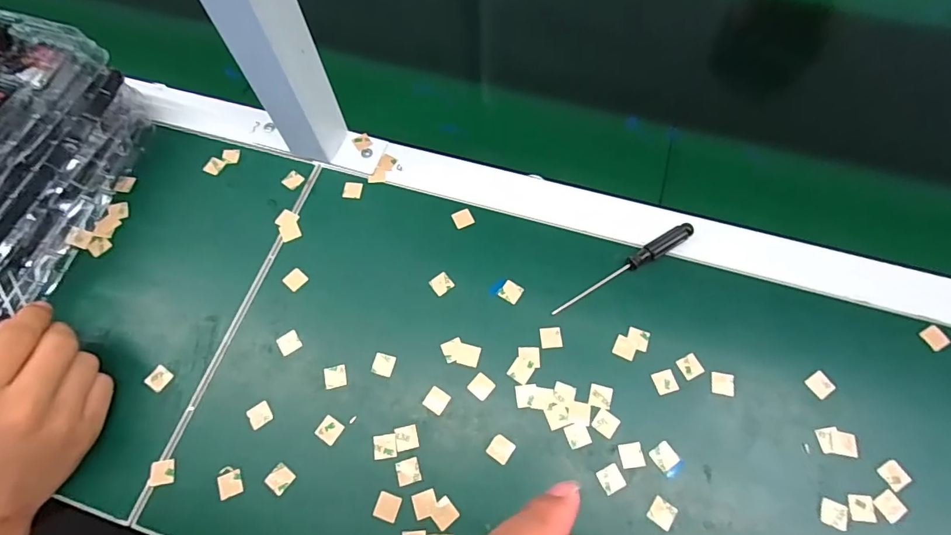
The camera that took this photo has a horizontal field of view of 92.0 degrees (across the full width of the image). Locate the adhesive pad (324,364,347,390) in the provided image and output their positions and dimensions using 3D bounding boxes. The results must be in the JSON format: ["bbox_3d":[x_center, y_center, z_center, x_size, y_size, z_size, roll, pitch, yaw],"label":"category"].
[{"bbox_3d":[-0.104,0.080,0.339,0.015,0.004,0.016,-10,66,-3],"label":"adhesive pad"}]

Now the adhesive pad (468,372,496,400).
[{"bbox_3d":[0.005,0.086,0.334,0.016,0.004,0.016,38,72,16],"label":"adhesive pad"}]

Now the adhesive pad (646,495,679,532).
[{"bbox_3d":[0.123,0.161,0.300,0.016,0.004,0.016,35,71,15],"label":"adhesive pad"}]

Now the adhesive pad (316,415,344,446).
[{"bbox_3d":[-0.103,0.115,0.326,0.016,0.004,0.016,32,68,12],"label":"adhesive pad"}]

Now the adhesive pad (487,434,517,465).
[{"bbox_3d":[0.018,0.125,0.317,0.016,0.004,0.016,37,72,16],"label":"adhesive pad"}]

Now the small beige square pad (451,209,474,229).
[{"bbox_3d":[-0.010,-0.042,0.390,0.016,0.004,0.015,-24,68,-10],"label":"small beige square pad"}]

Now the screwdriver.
[{"bbox_3d":[0.116,-0.001,0.362,0.128,0.016,0.015,-26,68,-10],"label":"screwdriver"}]

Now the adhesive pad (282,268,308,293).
[{"bbox_3d":[-0.146,0.009,0.371,0.017,0.004,0.016,35,71,15],"label":"adhesive pad"}]

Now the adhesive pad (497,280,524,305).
[{"bbox_3d":[0.028,0.019,0.363,0.016,0.004,0.016,34,71,15],"label":"adhesive pad"}]

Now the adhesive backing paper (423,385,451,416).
[{"bbox_3d":[-0.028,0.096,0.331,0.016,0.004,0.016,33,71,14],"label":"adhesive backing paper"}]

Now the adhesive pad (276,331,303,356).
[{"bbox_3d":[-0.142,0.058,0.351,0.016,0.004,0.015,-32,70,-13],"label":"adhesive pad"}]

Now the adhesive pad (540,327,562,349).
[{"bbox_3d":[0.058,0.053,0.347,0.016,0.004,0.016,-3,66,0],"label":"adhesive pad"}]

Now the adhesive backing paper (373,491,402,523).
[{"bbox_3d":[-0.059,0.160,0.306,0.016,0.004,0.016,17,67,7],"label":"adhesive backing paper"}]

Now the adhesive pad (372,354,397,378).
[{"bbox_3d":[-0.069,0.072,0.342,0.015,0.004,0.016,13,67,7],"label":"adhesive pad"}]

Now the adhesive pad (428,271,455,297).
[{"bbox_3d":[-0.027,0.012,0.367,0.016,0.004,0.016,-34,70,-13],"label":"adhesive pad"}]

